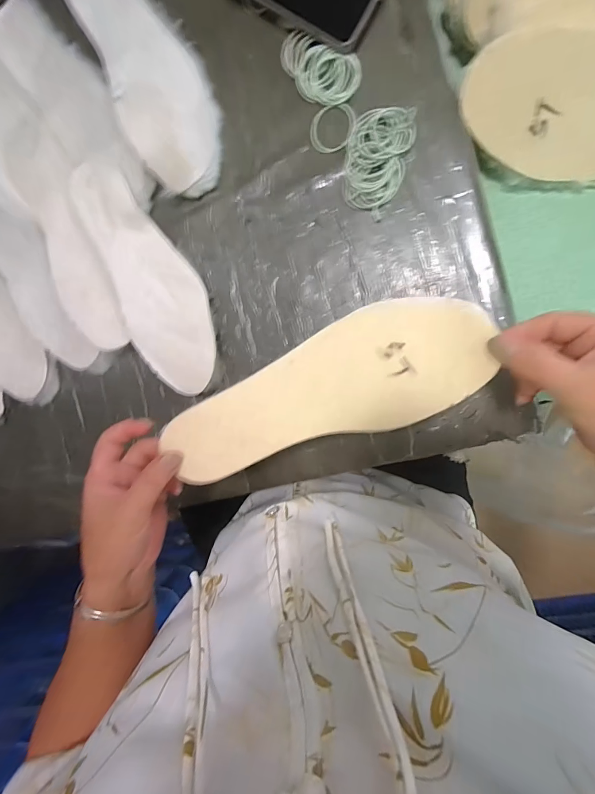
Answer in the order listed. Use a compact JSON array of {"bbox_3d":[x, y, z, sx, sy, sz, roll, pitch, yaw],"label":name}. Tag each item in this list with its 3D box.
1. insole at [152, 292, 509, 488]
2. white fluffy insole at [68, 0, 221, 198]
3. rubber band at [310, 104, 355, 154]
[{"bbox_3d":[0.017,-0.001,0.274,0.251,0.021,0.091,-22,91,10],"label":"insole"},{"bbox_3d":[-0.155,-0.342,0.351,0.091,0.014,0.269,-24,90,9],"label":"white fluffy insole"},{"bbox_3d":[0.033,-0.258,0.331,0.043,0.004,0.042,2,95,18],"label":"rubber band"}]

